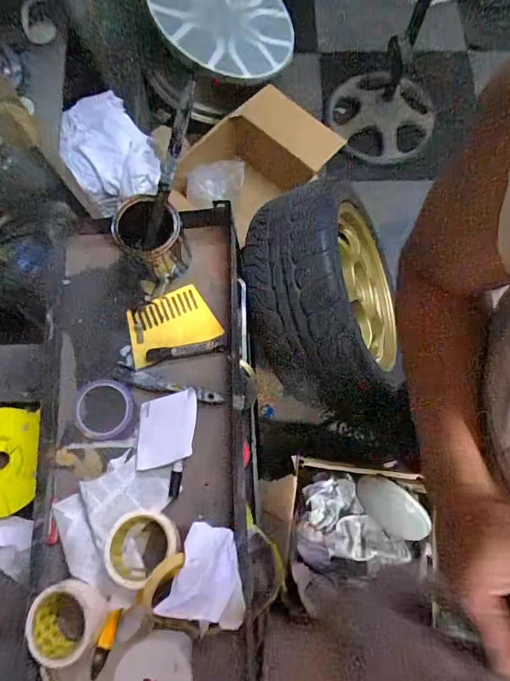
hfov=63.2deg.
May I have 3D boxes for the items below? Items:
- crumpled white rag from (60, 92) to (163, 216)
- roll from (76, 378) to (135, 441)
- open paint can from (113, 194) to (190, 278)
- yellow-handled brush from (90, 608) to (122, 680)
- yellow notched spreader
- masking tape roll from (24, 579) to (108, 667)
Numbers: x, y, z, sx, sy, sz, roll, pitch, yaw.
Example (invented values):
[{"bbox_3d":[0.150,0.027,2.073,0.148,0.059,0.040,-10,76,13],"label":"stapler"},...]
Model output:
[{"bbox_3d":[-0.404,-0.525,1.142,0.239,0.109,0.283,-21,77,-7],"label":"crumpled white rag"},{"bbox_3d":[-0.242,0.112,0.669,0.094,0.013,0.097,0,76,-2],"label":"roll"},{"bbox_3d":[-0.162,-0.157,0.661,0.095,0.117,0.093,0,76,-2],"label":"open paint can"},{"bbox_3d":[-0.201,0.406,0.558,0.018,0.017,0.098,19,94,3],"label":"yellow-handled brush"},{"bbox_3d":[-0.142,-0.030,0.695,0.146,0.009,0.101,-21,74,-2],"label":"yellow notched spreader"},{"bbox_3d":[-0.258,0.383,0.564,0.093,0.042,0.102,28,77,5],"label":"masking tape roll"}]

